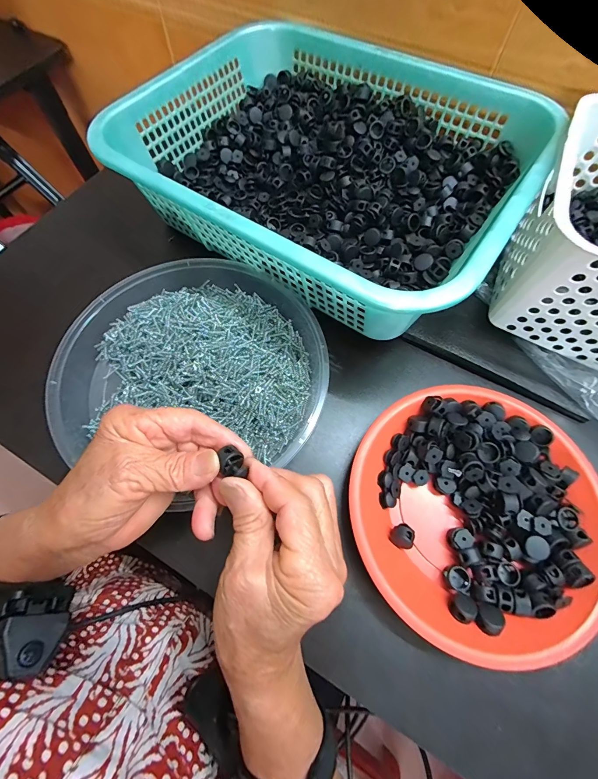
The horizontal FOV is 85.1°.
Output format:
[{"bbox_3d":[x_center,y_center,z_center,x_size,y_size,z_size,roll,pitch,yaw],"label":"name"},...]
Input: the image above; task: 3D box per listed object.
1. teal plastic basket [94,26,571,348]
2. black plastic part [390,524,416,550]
[{"bbox_3d":[0.024,-0.228,0.336,0.376,0.090,0.292,34,72,13],"label":"teal plastic basket"},{"bbox_3d":[0.082,0.116,0.258,0.016,0.014,0.016,0,68,0],"label":"black plastic part"}]

